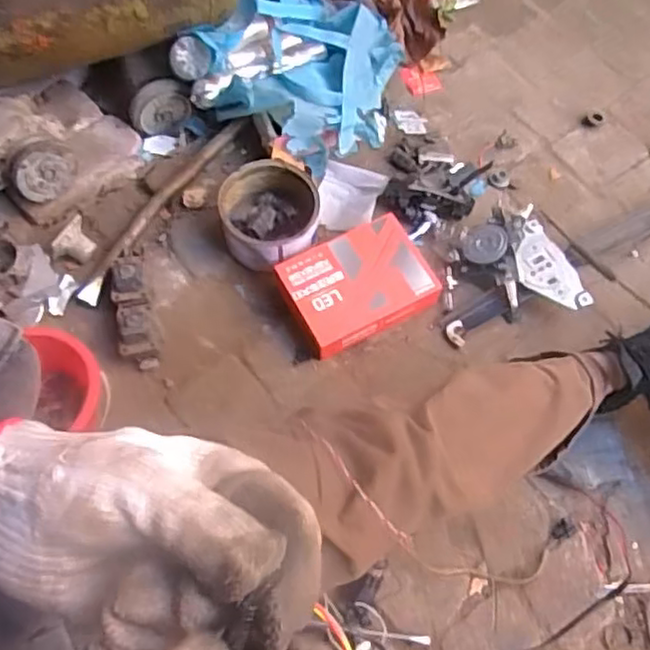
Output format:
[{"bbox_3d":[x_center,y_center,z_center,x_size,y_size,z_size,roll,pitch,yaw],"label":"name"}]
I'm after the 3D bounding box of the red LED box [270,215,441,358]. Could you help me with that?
[{"bbox_3d":[0.052,-0.063,1.027,0.216,0.054,0.157,-24,68,-11],"label":"red LED box"}]

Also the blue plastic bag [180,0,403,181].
[{"bbox_3d":[-0.035,-0.461,1.172,0.312,0.157,0.332,23,67,10],"label":"blue plastic bag"}]

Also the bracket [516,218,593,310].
[{"bbox_3d":[0.337,-0.085,1.034,0.086,0.026,0.157,-26,68,-11],"label":"bracket"}]

